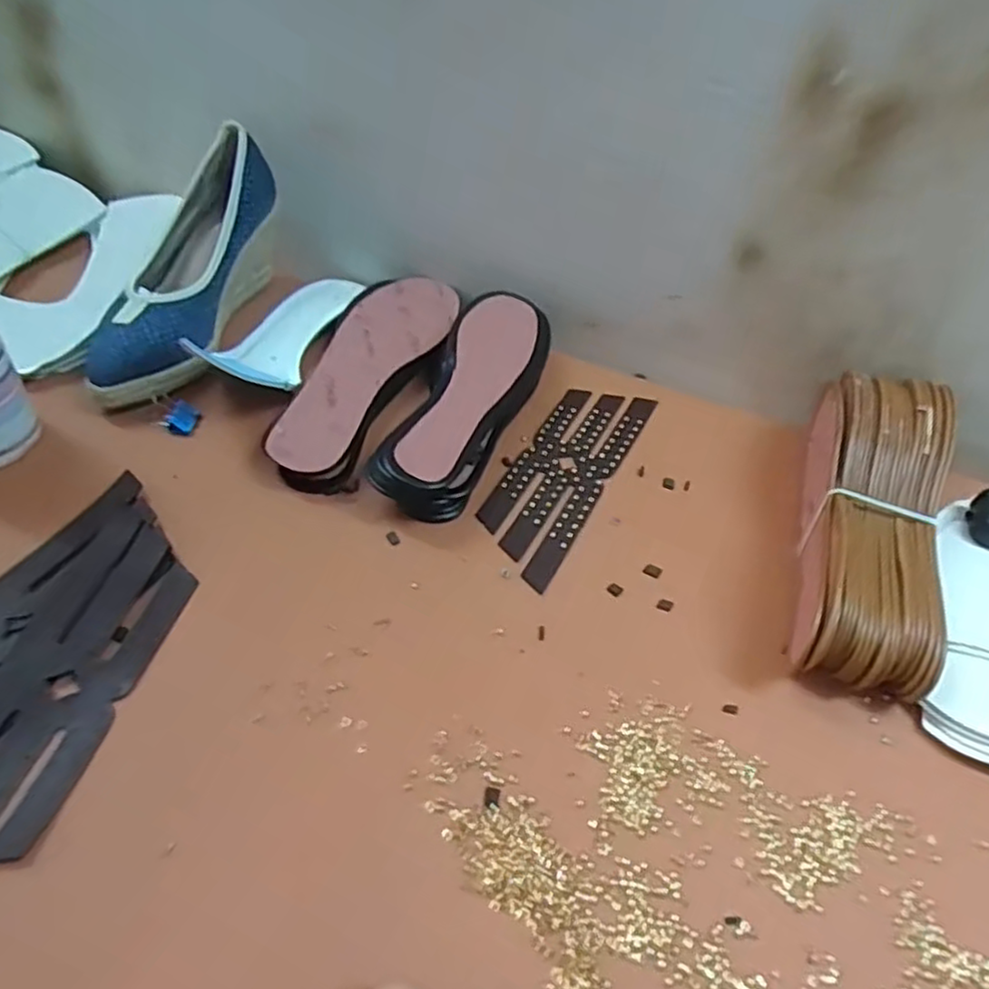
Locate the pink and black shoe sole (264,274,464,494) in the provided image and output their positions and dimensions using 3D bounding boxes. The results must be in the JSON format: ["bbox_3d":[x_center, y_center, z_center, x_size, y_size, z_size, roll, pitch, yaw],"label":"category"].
[{"bbox_3d":[-0.098,-0.100,0.566,0.083,0.026,0.234,16,48,6],"label":"pink and black shoe sole"}]

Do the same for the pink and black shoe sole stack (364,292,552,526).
[{"bbox_3d":[-0.018,-0.071,0.546,0.075,0.056,0.218,20,49,8],"label":"pink and black shoe sole stack"}]

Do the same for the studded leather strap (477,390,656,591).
[{"bbox_3d":[0.055,-0.022,0.544,0.068,0.004,0.210,26,50,14],"label":"studded leather strap"}]

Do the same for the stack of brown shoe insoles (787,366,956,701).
[{"bbox_3d":[0.255,0.021,0.489,0.081,0.088,0.239,20,49,8],"label":"stack of brown shoe insoles"}]

